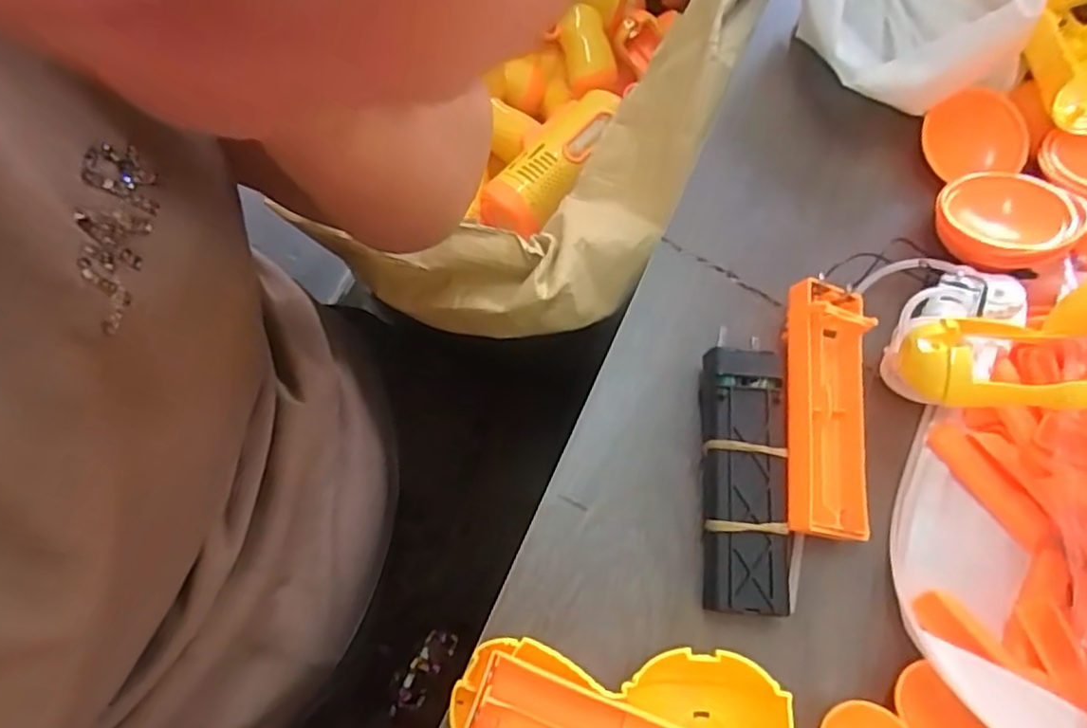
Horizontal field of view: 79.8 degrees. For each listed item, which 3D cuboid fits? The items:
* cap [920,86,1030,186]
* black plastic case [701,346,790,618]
[{"bbox_3d":[0.225,-0.120,0.340,0.055,0.014,0.045,-6,70,-4],"label":"cap"},{"bbox_3d":[0.084,0.049,0.277,0.032,0.025,0.107,3,69,0],"label":"black plastic case"}]

